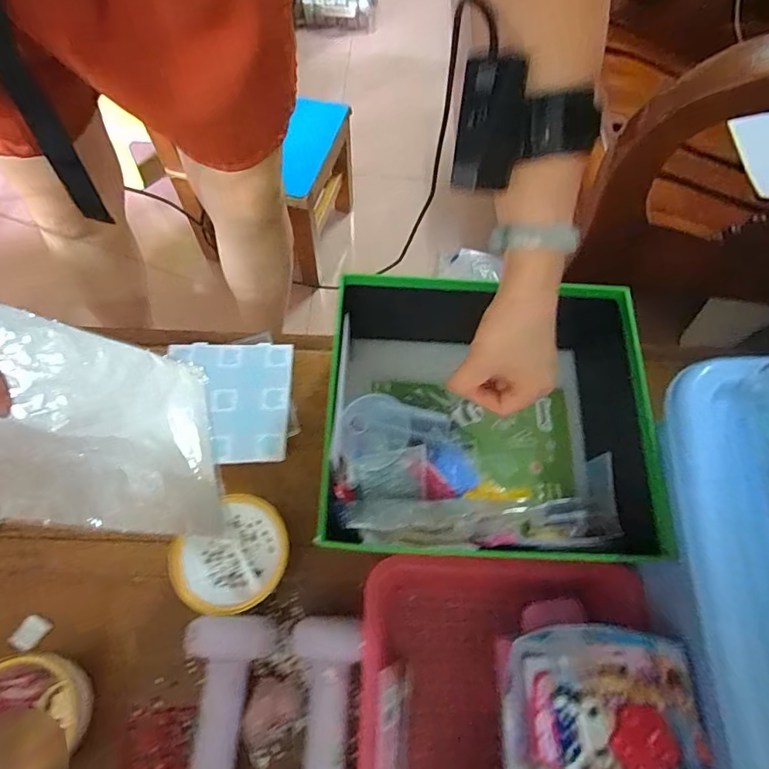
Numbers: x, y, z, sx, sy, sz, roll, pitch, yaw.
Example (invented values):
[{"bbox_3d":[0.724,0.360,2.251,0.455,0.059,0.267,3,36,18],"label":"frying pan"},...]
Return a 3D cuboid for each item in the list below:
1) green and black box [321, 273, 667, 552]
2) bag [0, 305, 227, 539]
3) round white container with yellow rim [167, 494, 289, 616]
[{"bbox_3d":[0.095,0.036,0.464,0.283,0.113,0.248,3,64,0],"label":"green and black box"},{"bbox_3d":[-0.173,0.024,0.289,0.013,0.146,0.147,-44,46,22],"label":"bag"},{"bbox_3d":[-0.140,0.163,0.449,0.099,0.064,0.099,1,64,-1],"label":"round white container with yellow rim"}]

